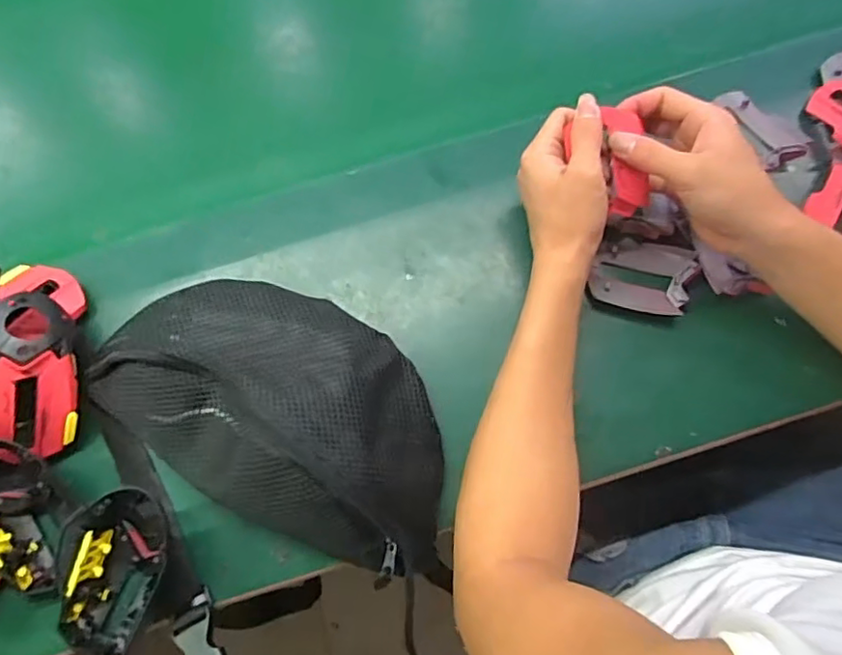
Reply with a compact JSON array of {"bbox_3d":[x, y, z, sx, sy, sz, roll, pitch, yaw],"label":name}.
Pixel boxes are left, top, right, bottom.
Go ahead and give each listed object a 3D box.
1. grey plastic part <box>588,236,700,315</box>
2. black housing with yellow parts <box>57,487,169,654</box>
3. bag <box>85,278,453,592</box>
[{"bbox_3d":[0.172,-0.042,0.474,0.072,0.016,0.061,16,73,8],"label":"grey plastic part"},{"bbox_3d":[-0.214,0.169,0.419,0.067,0.046,0.106,-3,72,1],"label":"black housing with yellow parts"},{"bbox_3d":[-0.100,0.049,0.427,0.279,0.071,0.152,24,74,10],"label":"bag"}]

